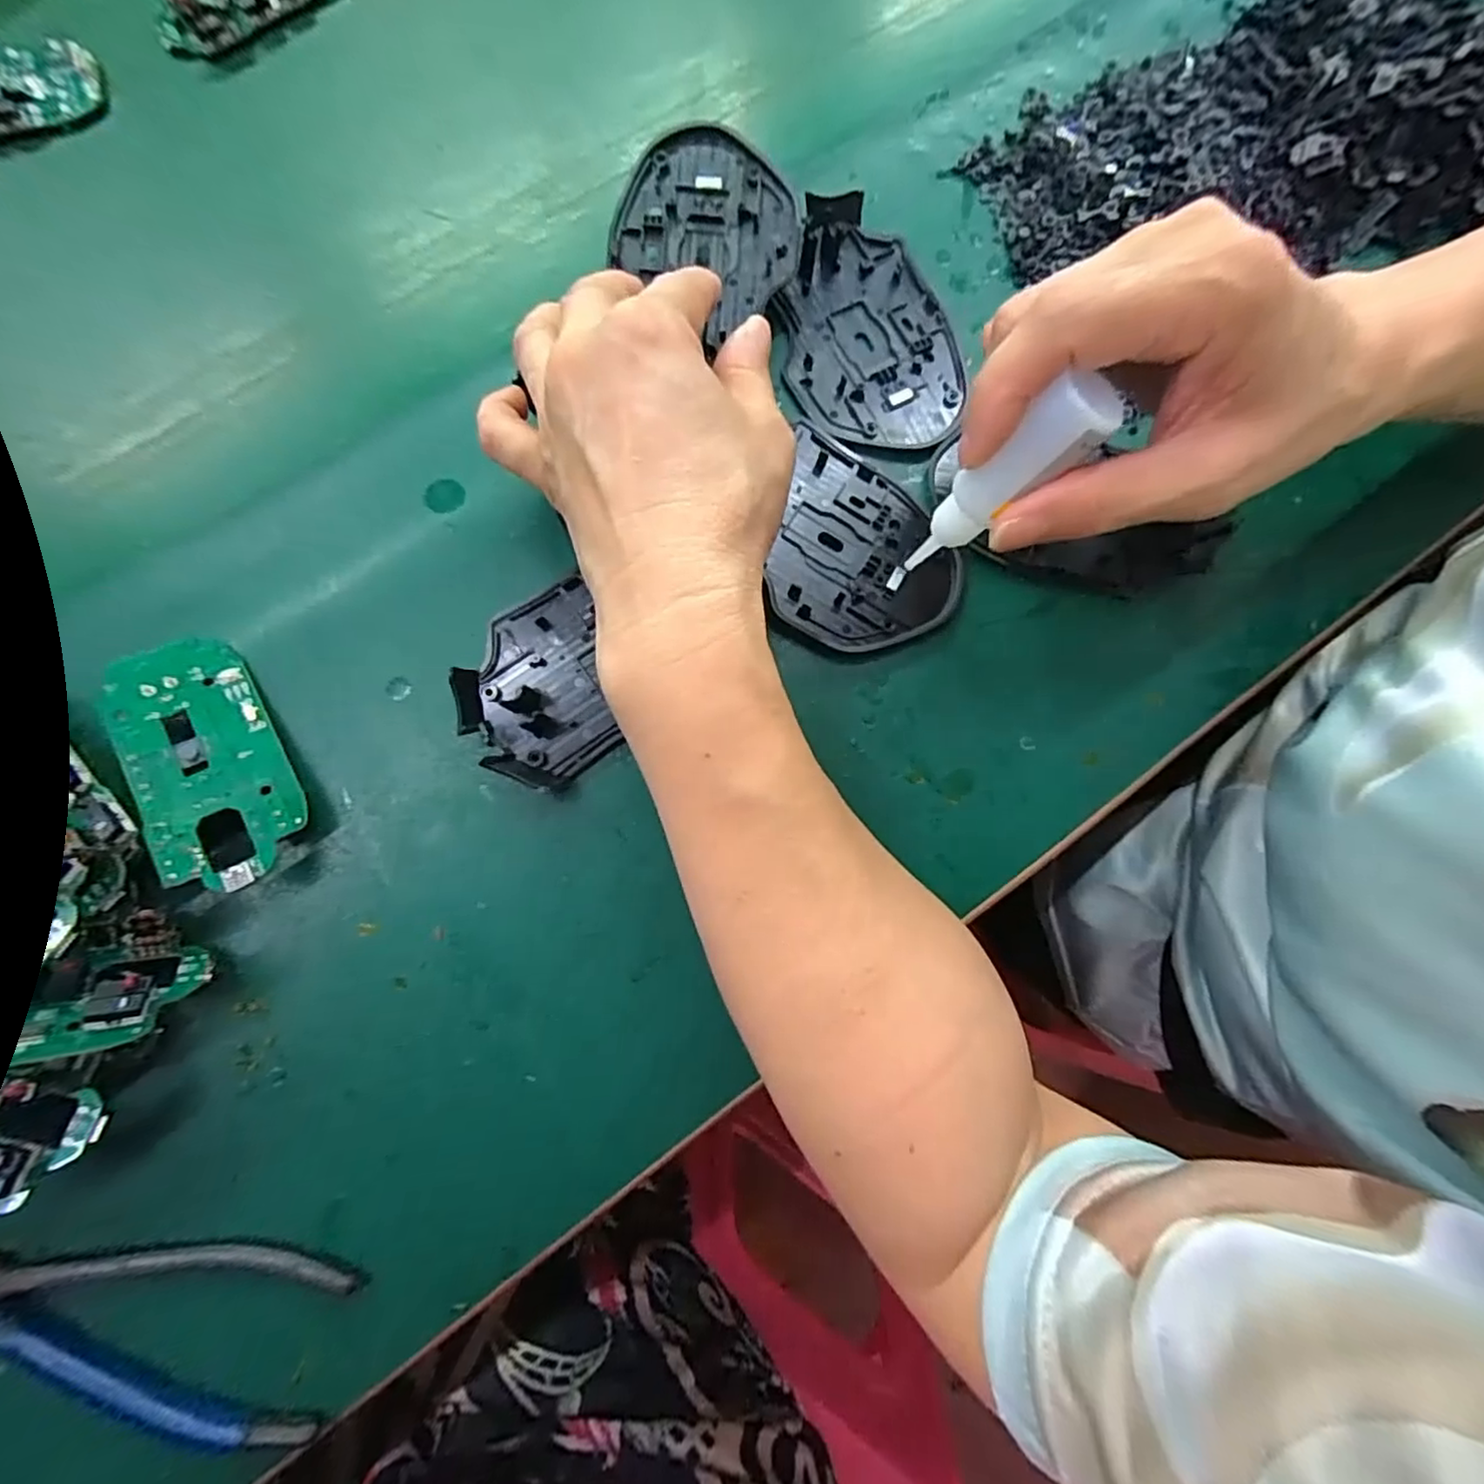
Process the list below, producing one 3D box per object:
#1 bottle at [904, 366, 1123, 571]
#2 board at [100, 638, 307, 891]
[{"bbox_3d":[0.078,-0.080,0.205,0.017,0.084,0.016,-13,80,-26],"label":"bottle"},{"bbox_3d":[-0.190,0.005,0.226,0.046,0.004,0.097,-27,76,-20],"label":"board"}]

